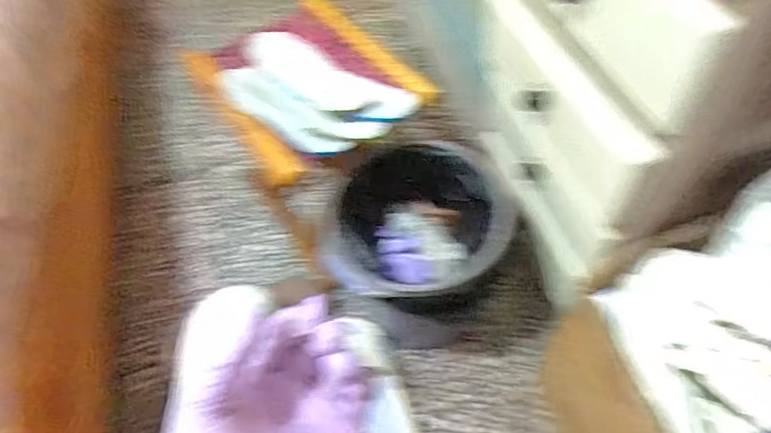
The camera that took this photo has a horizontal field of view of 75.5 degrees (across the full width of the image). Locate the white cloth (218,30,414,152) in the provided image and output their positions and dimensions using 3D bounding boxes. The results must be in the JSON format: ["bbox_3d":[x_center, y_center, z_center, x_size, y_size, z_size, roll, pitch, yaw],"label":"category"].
[{"bbox_3d":[-0.112,-0.172,0.676,0.279,0.025,0.161,34,65,26],"label":"white cloth"}]

